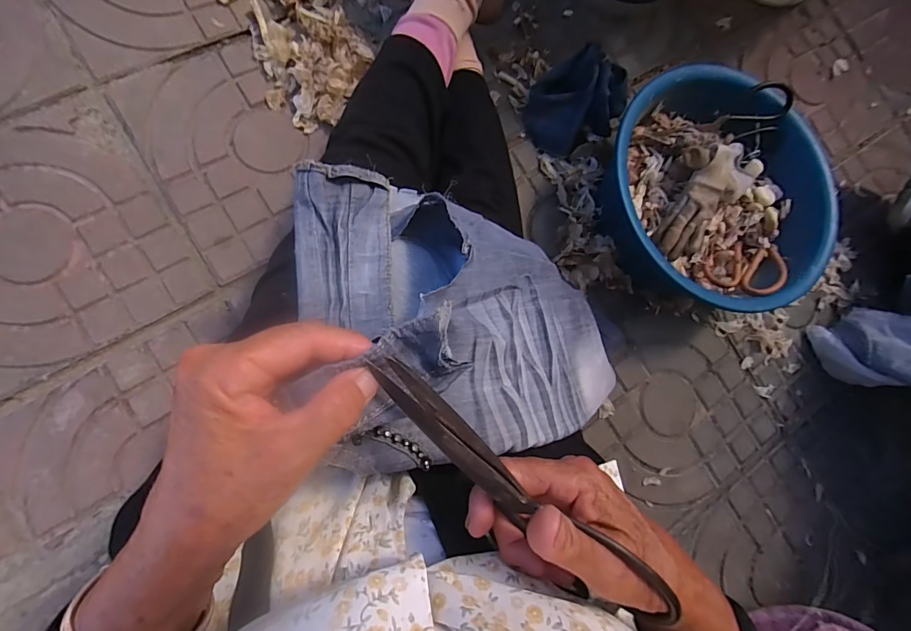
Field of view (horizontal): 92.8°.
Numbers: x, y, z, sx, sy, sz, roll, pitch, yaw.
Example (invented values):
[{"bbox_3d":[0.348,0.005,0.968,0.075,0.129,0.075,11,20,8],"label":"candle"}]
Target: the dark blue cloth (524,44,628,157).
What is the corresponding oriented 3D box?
[{"bbox_3d":[0.180,-0.320,0.658,0.127,0.109,0.132,24,79,-9],"label":"dark blue cloth"}]

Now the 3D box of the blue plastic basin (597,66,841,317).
[{"bbox_3d":[0.360,-0.168,0.623,0.311,0.121,0.322,2,83,-12],"label":"blue plastic basin"}]

